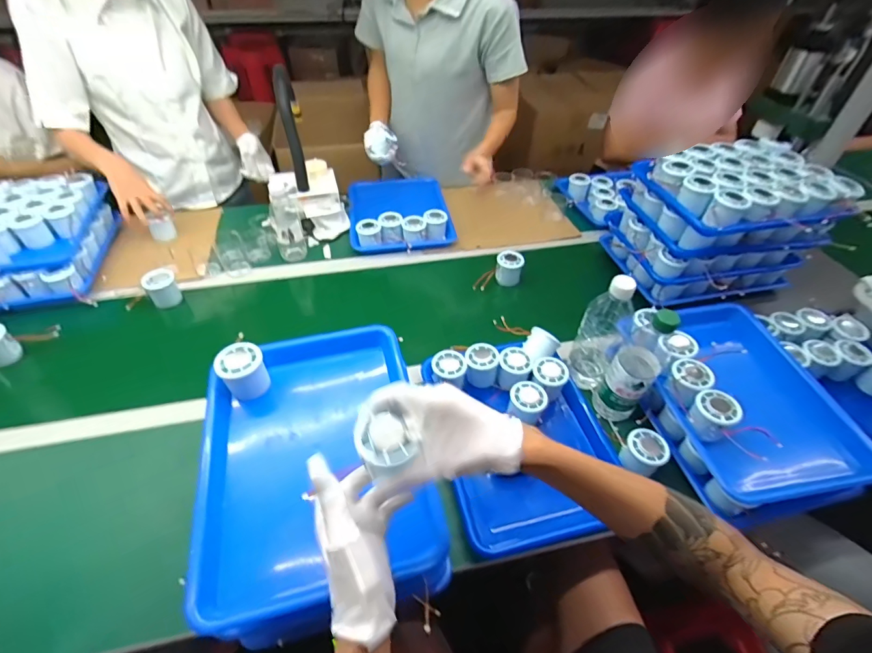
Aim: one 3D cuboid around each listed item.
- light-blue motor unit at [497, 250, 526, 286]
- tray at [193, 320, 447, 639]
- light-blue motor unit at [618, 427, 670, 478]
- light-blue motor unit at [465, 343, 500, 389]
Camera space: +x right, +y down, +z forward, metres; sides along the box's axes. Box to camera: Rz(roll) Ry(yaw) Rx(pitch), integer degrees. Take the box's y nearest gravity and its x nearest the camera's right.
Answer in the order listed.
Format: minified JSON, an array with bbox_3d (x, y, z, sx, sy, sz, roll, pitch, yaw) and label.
[{"bbox_3d":[0.161,-0.129,0.944,0.059,0.055,0.059,4,46,4],"label":"light-blue motor unit"},{"bbox_3d":[-0.146,0.157,0.538,0.249,0.079,0.322,-11,47,-10],"label":"tray"},{"bbox_3d":[0.307,0.184,0.630,0.054,0.037,0.056,0,46,0],"label":"light-blue motor unit"},{"bbox_3d":[0.079,0.068,0.744,0.053,0.058,0.050,0,46,1],"label":"light-blue motor unit"}]

